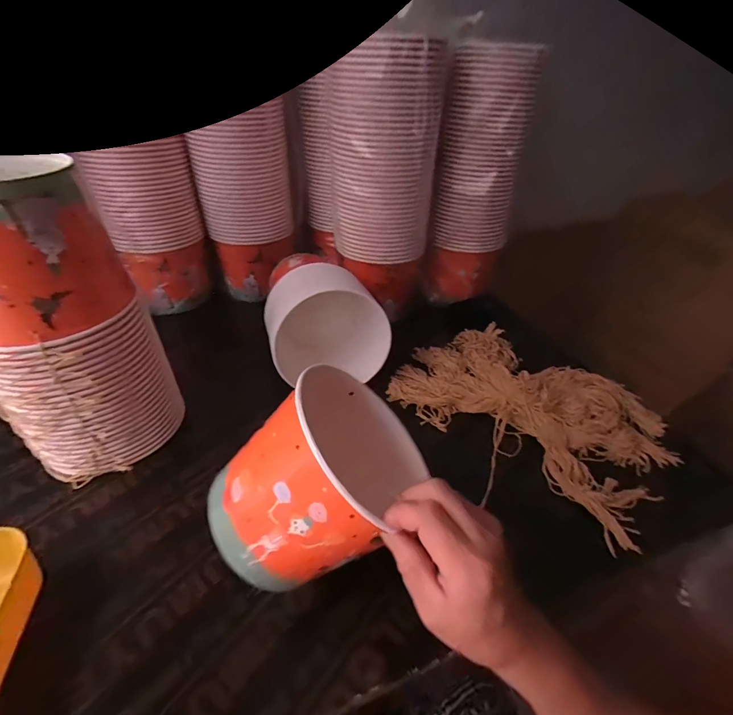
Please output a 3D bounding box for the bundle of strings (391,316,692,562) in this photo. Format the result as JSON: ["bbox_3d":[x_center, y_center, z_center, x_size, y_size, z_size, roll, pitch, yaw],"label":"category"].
[{"bbox_3d":[0.224,0.064,0.540,0.243,0.045,0.355,-29,47,-34],"label":"bundle of strings"}]

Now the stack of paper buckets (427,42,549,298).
[{"bbox_3d":[0.200,-0.309,0.681,0.139,0.384,0.132,9,38,10],"label":"stack of paper buckets"}]

